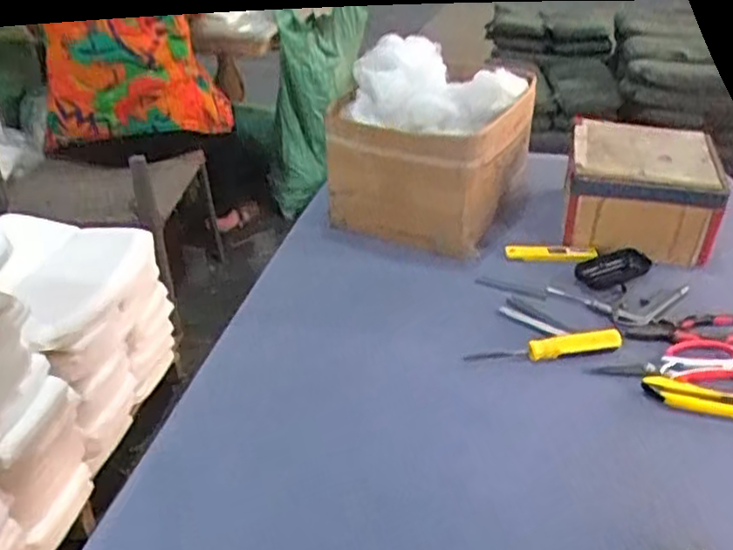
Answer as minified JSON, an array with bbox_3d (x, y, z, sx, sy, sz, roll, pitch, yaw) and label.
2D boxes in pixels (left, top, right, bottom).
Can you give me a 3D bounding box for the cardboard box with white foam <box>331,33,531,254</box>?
[{"bbox_3d":[0.091,-0.195,1.043,0.245,0.235,0.237,13,35,21],"label":"cardboard box with white foam"}]

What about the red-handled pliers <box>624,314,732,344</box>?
[{"bbox_3d":[0.402,0.069,0.888,0.152,0.011,0.053,-1,33,0],"label":"red-handled pliers"}]

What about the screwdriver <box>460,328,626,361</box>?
[{"bbox_3d":[0.220,0.088,0.852,0.189,0.022,0.036,-7,33,-9],"label":"screwdriver"}]

